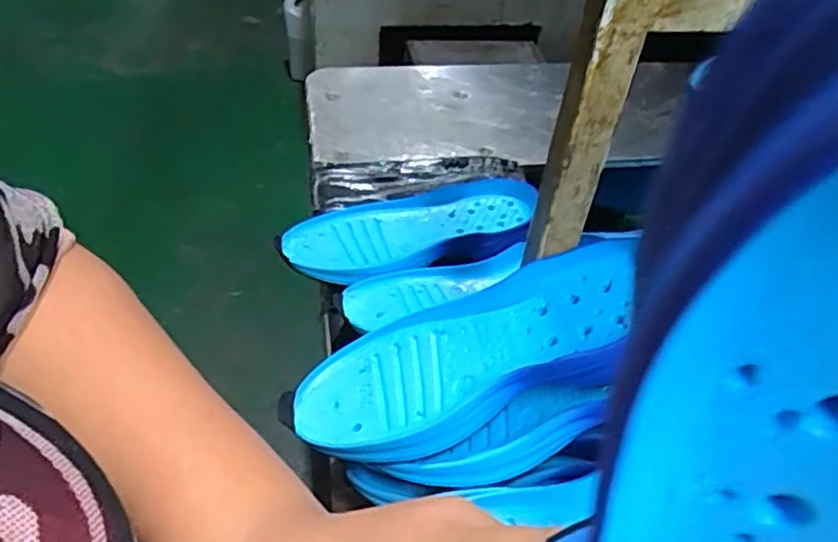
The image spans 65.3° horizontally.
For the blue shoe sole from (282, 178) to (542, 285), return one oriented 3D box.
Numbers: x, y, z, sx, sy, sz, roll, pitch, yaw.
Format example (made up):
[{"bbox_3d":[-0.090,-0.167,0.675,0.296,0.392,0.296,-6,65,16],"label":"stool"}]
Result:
[{"bbox_3d":[-0.010,-0.039,0.621,0.239,0.046,0.100,-17,48,-21],"label":"blue shoe sole"}]

